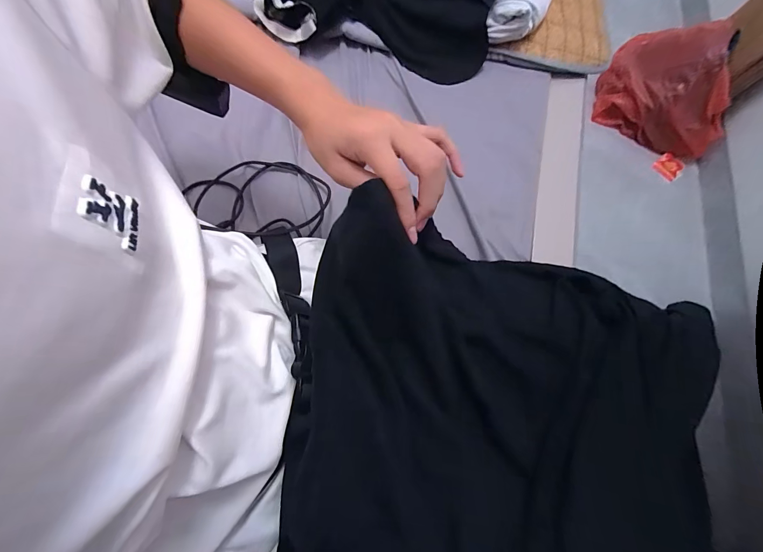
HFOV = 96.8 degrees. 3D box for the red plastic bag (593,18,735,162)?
[{"bbox_3d":[0.869,-0.568,1.015,0.365,0.255,0.243,39,78,11],"label":"red plastic bag"}]

